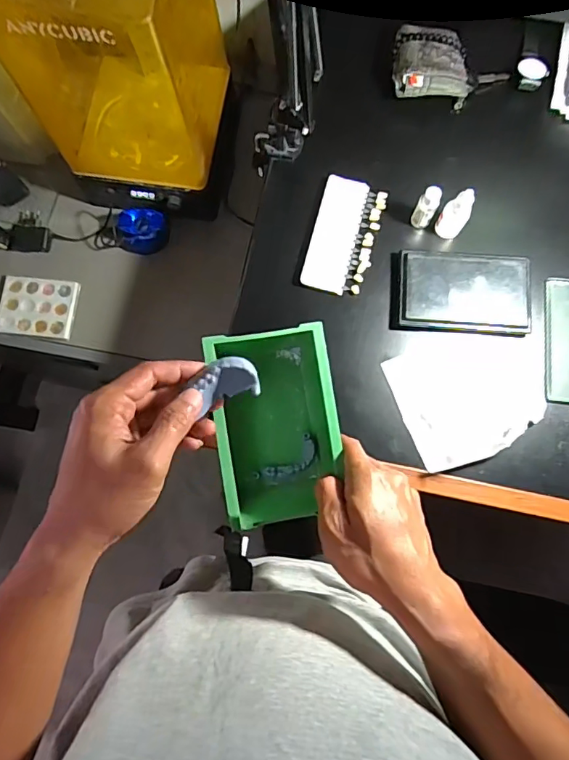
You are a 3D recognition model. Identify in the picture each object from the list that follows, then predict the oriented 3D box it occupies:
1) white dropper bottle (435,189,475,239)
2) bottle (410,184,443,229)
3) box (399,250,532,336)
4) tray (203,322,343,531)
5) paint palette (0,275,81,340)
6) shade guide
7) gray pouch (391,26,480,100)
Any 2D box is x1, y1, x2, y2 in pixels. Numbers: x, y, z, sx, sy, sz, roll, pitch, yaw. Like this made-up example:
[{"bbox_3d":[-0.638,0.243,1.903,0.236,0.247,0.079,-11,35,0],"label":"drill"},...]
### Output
[{"bbox_3d":[0.202,-0.196,0.581,0.031,0.075,0.020,34,82,6],"label":"white dropper bottle"},{"bbox_3d":[0.171,-0.206,0.592,0.025,0.069,0.022,28,81,5],"label":"bottle"},{"bbox_3d":[0.216,-0.106,0.584,0.151,0.015,0.101,3,80,1],"label":"box"},{"bbox_3d":[-0.004,0.039,0.440,0.096,0.091,0.166,-10,80,-1],"label":"tray"},{"bbox_3d":[-0.407,-0.121,0.806,0.127,0.012,0.099,6,80,2],"label":"paint palette"},{"bbox_3d":[0.074,-0.178,0.608,0.075,0.009,0.148,15,81,3],"label":"shade guide"},{"bbox_3d":[0.196,-0.412,0.632,0.107,0.036,0.098,2,80,1],"label":"gray pouch"}]

